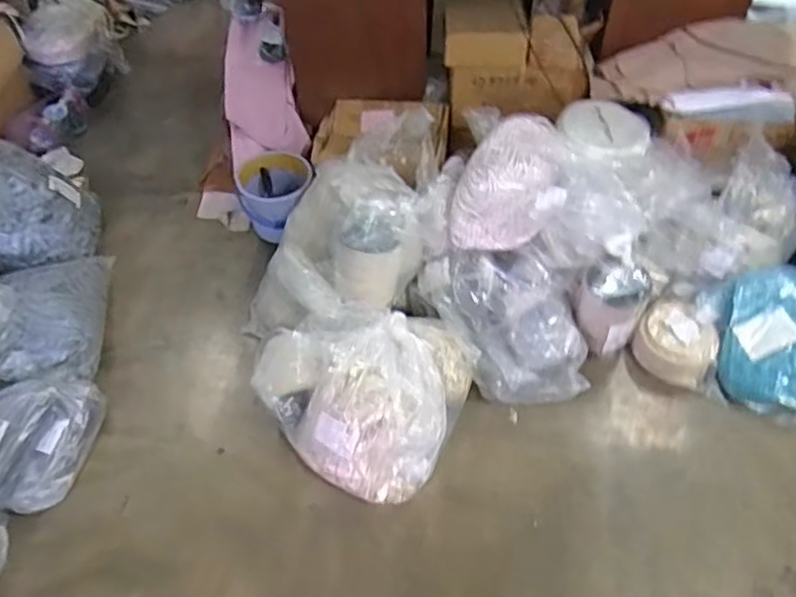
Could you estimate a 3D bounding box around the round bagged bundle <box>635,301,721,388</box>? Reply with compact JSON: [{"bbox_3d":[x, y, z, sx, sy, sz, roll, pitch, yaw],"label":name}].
[{"bbox_3d":[0.674,0.107,1.606,0.179,0.086,0.171,-1,52,1],"label":"round bagged bundle"}]

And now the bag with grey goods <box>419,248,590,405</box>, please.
[{"bbox_3d":[0.265,0.050,1.600,0.263,0.182,0.396,-25,56,-16],"label":"bag with grey goods"}]

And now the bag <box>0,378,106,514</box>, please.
[{"bbox_3d":[-0.823,0.308,1.448,0.251,0.152,0.331,9,53,9],"label":"bag"}]

